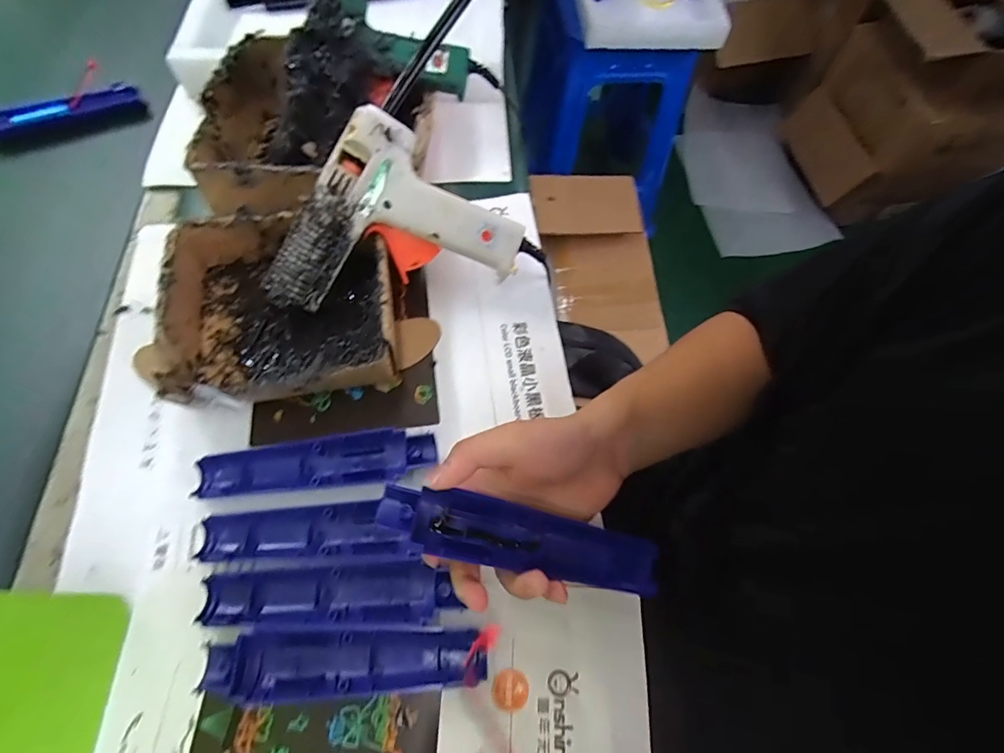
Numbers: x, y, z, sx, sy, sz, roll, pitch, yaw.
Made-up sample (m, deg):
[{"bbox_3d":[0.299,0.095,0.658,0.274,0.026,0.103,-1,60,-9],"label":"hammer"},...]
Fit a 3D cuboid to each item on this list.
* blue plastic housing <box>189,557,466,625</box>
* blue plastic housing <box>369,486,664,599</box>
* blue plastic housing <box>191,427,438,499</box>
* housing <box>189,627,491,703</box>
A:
[{"bbox_3d":[-0.111,0.142,0.311,0.156,0.015,0.036,-3,65,-4],"label":"blue plastic housing"},{"bbox_3d":[0.010,0.098,0.289,0.165,0.021,0.034,14,65,-4],"label":"blue plastic housing"},{"bbox_3d":[-0.133,0.063,0.349,0.165,0.015,0.038,-5,65,-5],"label":"blue plastic housing"},{"bbox_3d":[-0.094,0.175,0.296,0.163,0.018,0.034,-1,65,-3],"label":"housing"}]

